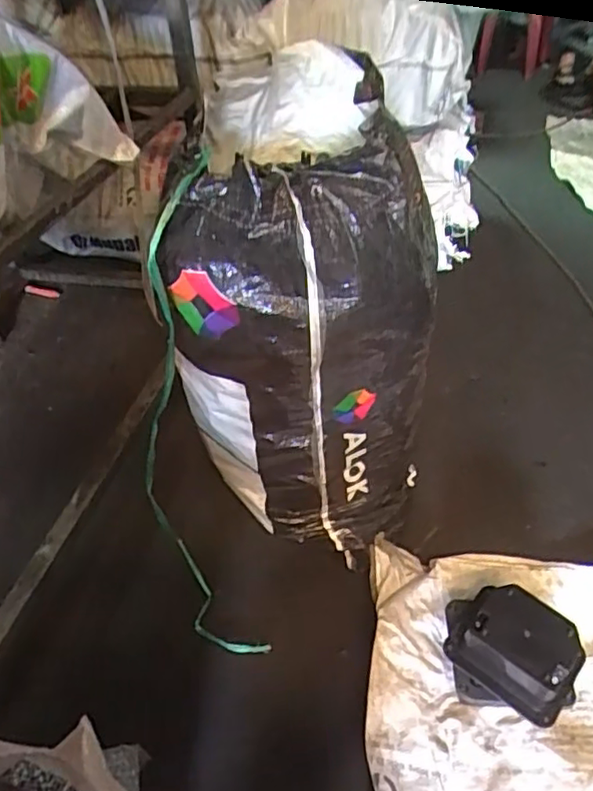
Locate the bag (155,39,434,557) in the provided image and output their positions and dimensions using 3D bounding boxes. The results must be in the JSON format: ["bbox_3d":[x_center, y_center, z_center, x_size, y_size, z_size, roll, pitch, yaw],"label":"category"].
[{"bbox_3d":[0.022,-0.112,0.867,0.332,0.518,0.369,8,42,11],"label":"bag"}]

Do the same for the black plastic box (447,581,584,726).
[{"bbox_3d":[0.261,0.322,0.778,0.169,0.107,0.131,26,48,28],"label":"black plastic box"}]

